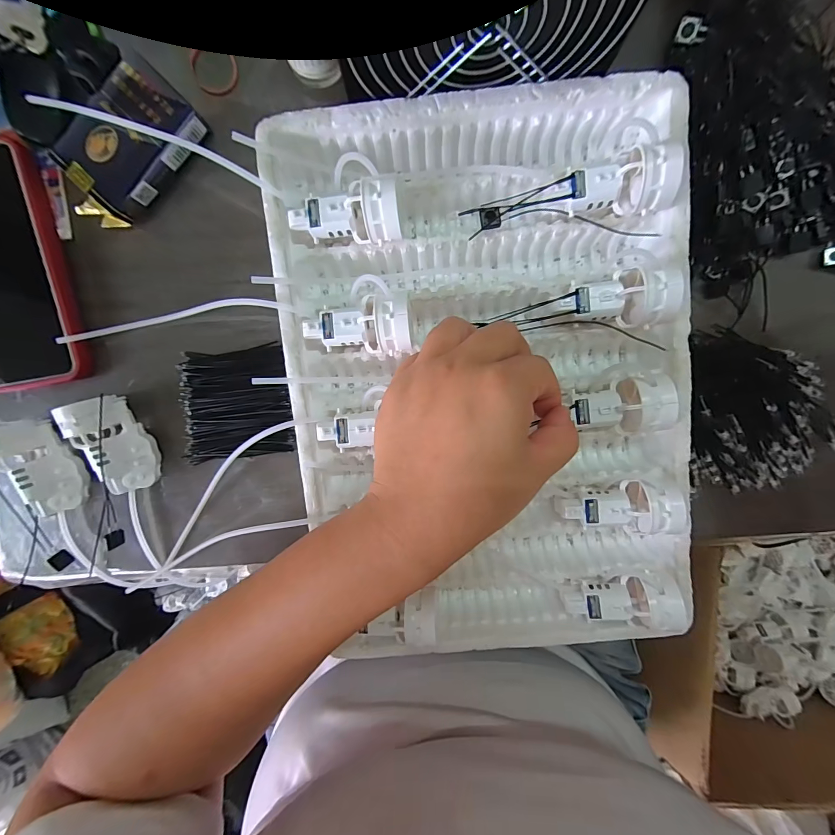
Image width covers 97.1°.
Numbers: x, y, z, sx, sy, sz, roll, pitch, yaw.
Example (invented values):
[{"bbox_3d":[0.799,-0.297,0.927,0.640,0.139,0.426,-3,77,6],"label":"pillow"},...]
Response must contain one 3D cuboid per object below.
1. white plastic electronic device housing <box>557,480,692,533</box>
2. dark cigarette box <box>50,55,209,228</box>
[{"bbox_3d":[0.127,0.056,0.235,0.071,0.016,0.028,-3,97,21],"label":"white plastic electronic device housing"},{"bbox_3d":[-0.186,-0.173,0.242,0.053,0.029,0.094,43,95,-4],"label":"dark cigarette box"}]

